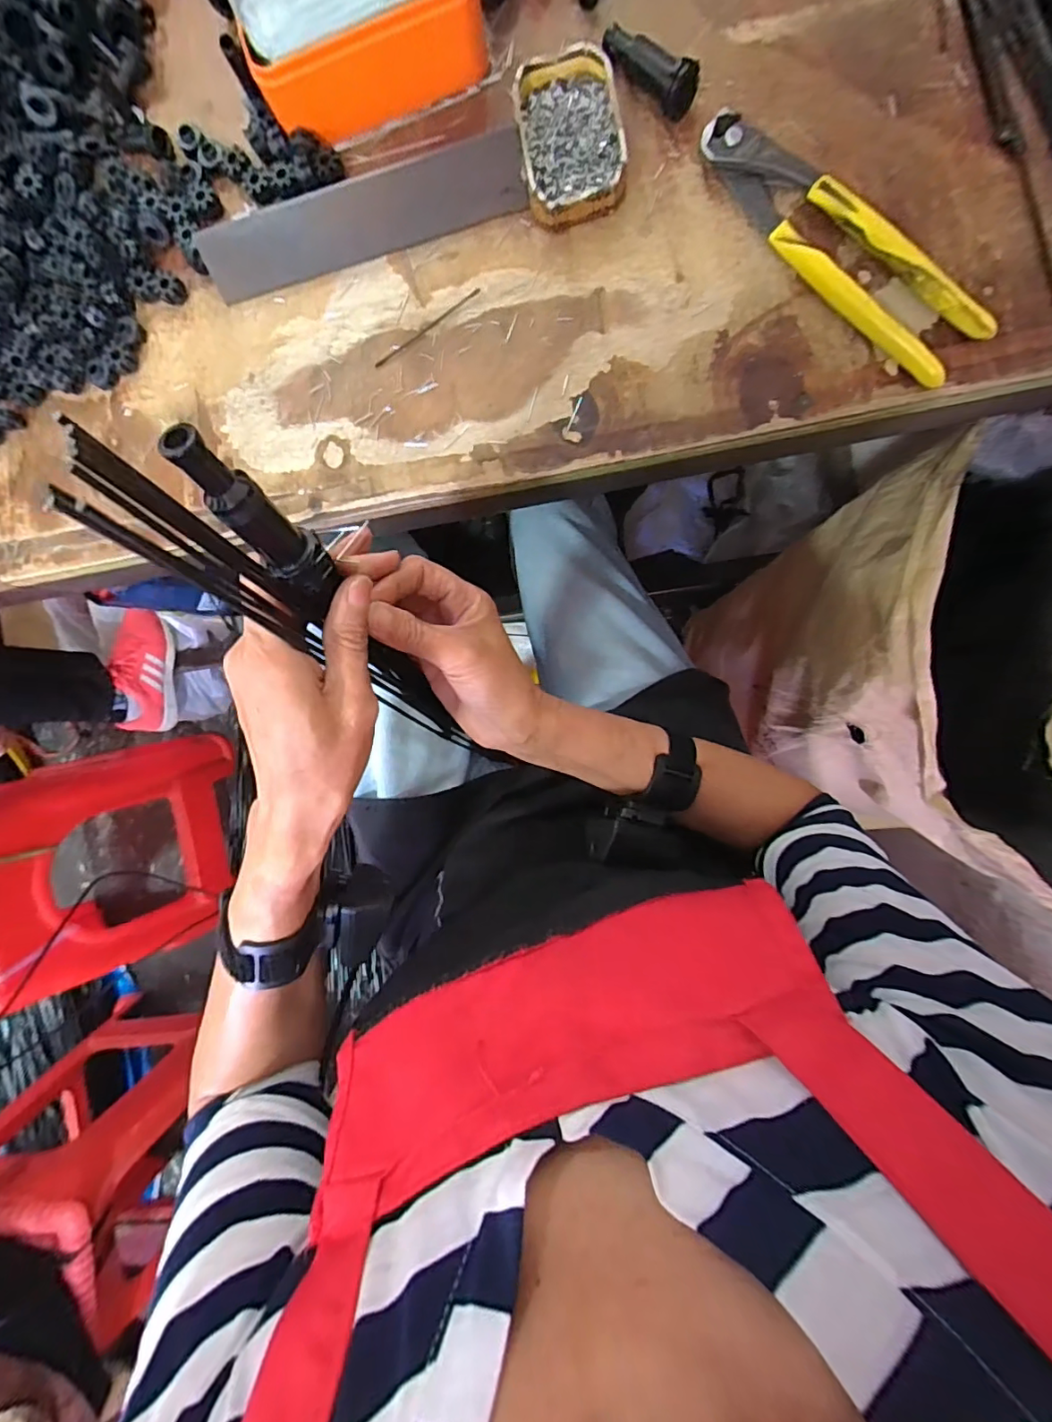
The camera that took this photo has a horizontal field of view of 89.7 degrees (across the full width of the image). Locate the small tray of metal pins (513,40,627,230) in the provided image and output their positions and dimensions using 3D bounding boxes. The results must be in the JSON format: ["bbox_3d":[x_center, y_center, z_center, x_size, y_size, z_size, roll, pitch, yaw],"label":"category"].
[{"bbox_3d":[0.027,-0.358,0.330,0.060,0.022,0.092,-10,91,6],"label":"small tray of metal pins"}]

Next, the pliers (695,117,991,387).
[{"bbox_3d":[0.182,-0.275,0.314,0.041,0.023,0.198,-45,87,5],"label":"pliers"}]

